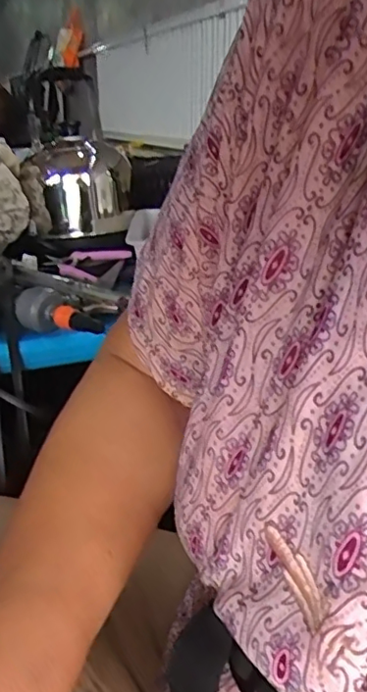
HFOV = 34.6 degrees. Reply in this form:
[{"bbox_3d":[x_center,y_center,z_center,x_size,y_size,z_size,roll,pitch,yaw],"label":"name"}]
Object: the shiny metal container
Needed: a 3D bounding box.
[{"bbox_3d":[-0.176,-0.279,1.032,0.136,0.150,0.130,1,23,4],"label":"shiny metal container"}]

